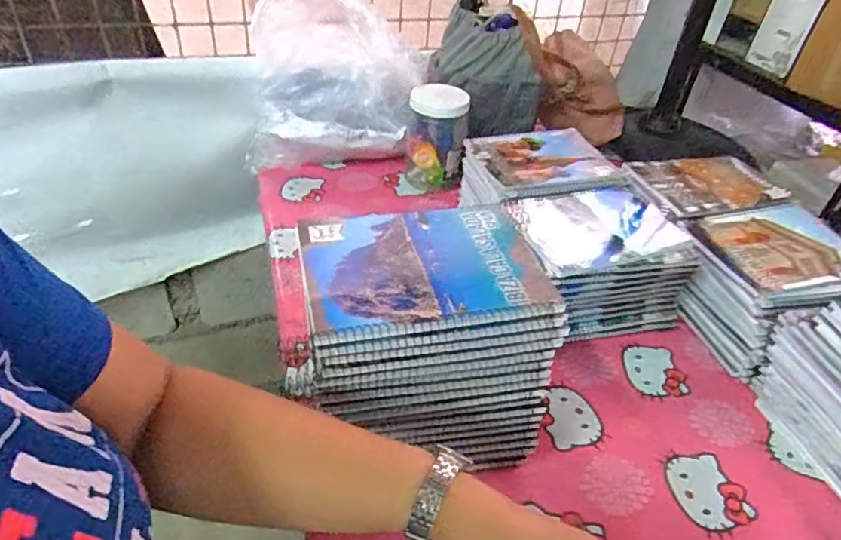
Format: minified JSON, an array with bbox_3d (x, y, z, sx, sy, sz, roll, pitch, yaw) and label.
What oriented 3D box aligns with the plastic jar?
[{"bbox_3d":[0.024,-0.222,0.951,0.091,0.151,0.088,3,39,-2],"label":"plastic jar"}]

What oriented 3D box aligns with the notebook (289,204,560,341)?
[{"bbox_3d":[0.001,-0.008,0.482,0.194,0.008,0.144,-6,40,-13],"label":"notebook"}]

